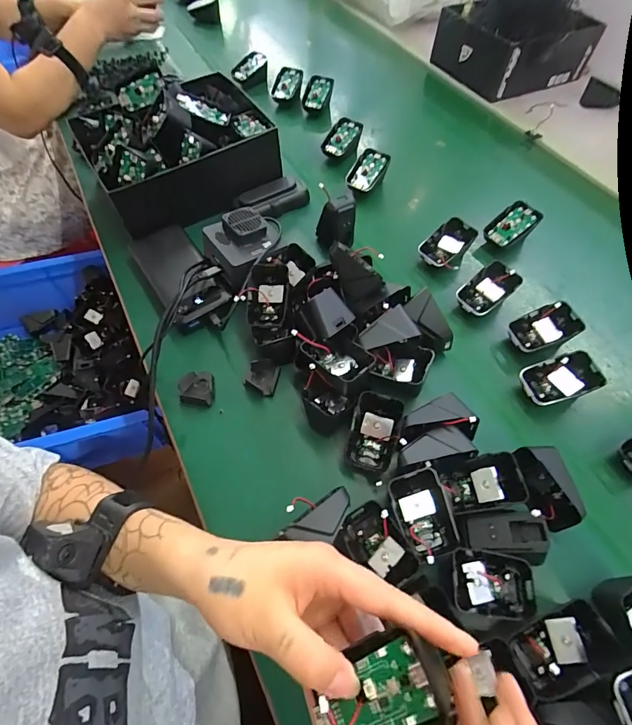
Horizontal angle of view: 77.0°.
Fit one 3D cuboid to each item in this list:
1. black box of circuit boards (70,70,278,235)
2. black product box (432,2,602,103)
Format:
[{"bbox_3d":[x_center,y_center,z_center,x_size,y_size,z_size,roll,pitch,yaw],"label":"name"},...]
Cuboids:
[{"bbox_3d":[-0.185,-0.297,0.536,0.230,0.092,0.199,-28,63,-17],"label":"black box of circuit boards"},{"bbox_3d":[0.381,-0.614,0.767,0.245,0.087,0.184,-24,62,-15],"label":"black product box"}]

